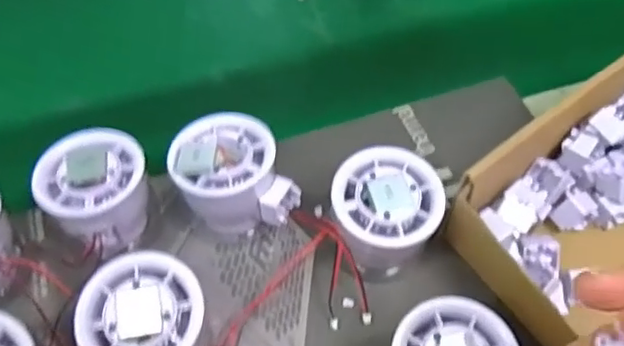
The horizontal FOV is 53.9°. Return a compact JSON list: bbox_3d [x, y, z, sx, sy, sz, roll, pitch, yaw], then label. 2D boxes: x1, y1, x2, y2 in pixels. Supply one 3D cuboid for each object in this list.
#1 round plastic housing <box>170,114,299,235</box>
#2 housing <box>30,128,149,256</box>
[{"bbox_3d":[-0.046,0.004,0.352,0.060,0.058,0.068,-17,58,-11],"label":"round plastic housing"},{"bbox_3d":[-0.120,0.012,0.350,0.054,0.055,0.058,0,56,0],"label":"housing"}]

